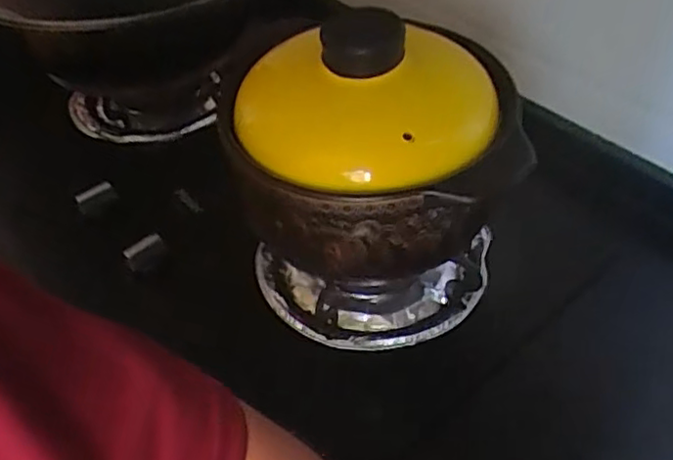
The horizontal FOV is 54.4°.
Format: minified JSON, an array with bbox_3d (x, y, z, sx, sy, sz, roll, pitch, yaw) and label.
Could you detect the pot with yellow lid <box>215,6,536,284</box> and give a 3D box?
[{"bbox_3d":[0.030,-0.071,0.509,0.221,0.144,0.179,-2,47,2],"label":"pot with yellow lid"}]

